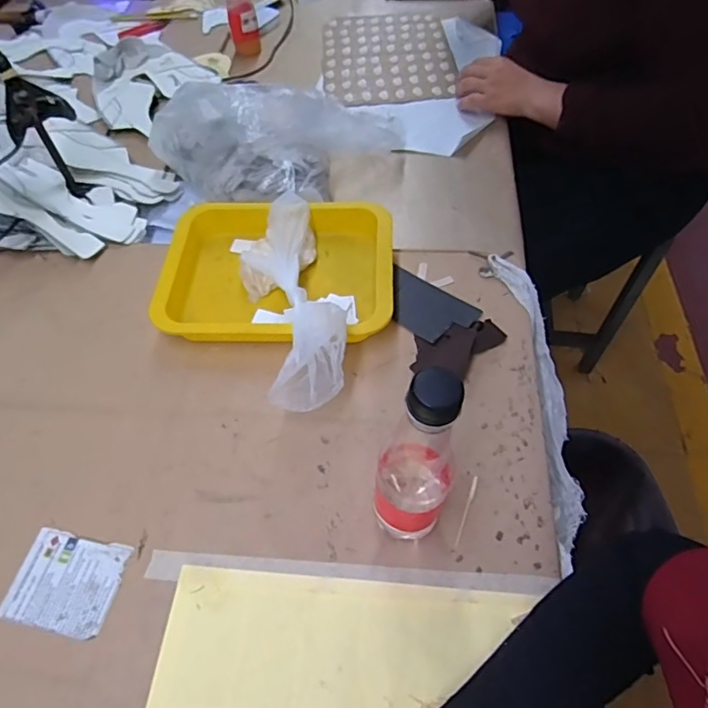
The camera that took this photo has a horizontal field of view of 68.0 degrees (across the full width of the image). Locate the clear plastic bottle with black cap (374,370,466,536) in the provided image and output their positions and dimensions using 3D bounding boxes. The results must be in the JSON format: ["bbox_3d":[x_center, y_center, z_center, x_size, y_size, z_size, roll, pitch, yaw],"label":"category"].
[{"bbox_3d":[0.048,0.081,0.375,0.050,0.223,0.056,25,60,17],"label":"clear plastic bottle with black cap"}]

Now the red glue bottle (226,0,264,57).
[{"bbox_3d":[-0.205,-0.624,0.969,0.054,0.126,0.047,-9,56,-5],"label":"red glue bottle"}]

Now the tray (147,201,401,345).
[{"bbox_3d":[-0.086,-0.097,0.606,0.259,0.050,0.204,4,56,4],"label":"tray"}]

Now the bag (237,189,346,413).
[{"bbox_3d":[-0.070,-0.063,0.571,0.095,0.068,0.279,-12,56,-7],"label":"bag"}]

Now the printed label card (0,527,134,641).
[{"bbox_3d":[-0.246,0.195,0.449,0.088,0.005,0.074,9,57,8],"label":"printed label card"}]

